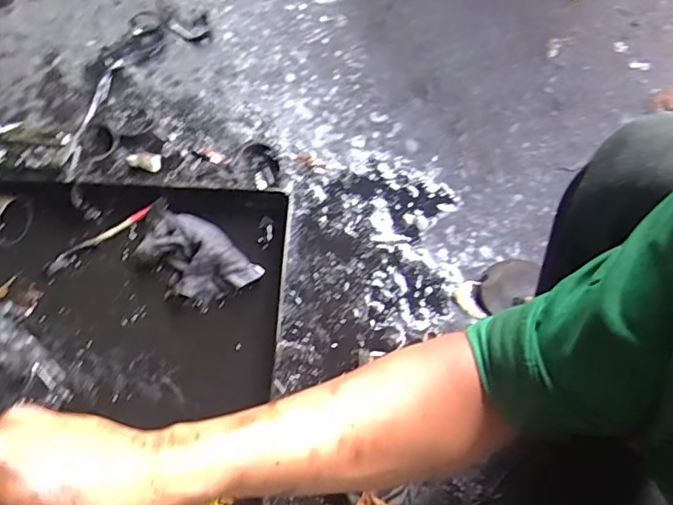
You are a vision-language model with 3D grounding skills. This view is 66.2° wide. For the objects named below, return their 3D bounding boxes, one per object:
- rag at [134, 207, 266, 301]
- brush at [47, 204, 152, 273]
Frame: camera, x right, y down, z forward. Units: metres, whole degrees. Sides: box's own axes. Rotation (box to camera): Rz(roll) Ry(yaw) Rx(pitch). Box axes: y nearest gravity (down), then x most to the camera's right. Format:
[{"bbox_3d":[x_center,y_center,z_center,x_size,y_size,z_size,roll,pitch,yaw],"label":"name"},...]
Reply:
[{"bbox_3d":[-0.195,0.002,0.692,0.176,0.045,0.093,37,71,12],"label":"rag"},{"bbox_3d":[-0.322,-0.020,0.706,0.155,0.016,0.016,-33,73,-14],"label":"brush"}]

